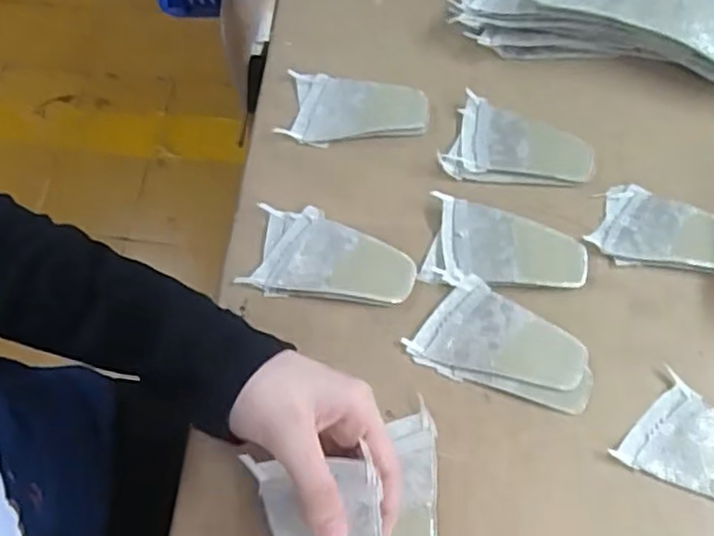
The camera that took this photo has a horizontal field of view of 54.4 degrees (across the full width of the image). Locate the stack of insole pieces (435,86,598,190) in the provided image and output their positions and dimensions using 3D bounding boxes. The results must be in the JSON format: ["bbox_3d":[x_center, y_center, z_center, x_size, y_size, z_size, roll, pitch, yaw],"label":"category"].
[{"bbox_3d":[0.115,-0.083,0.488,0.099,0.005,0.064,18,66,12],"label":"stack of insole pieces"}]

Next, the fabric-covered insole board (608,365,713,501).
[{"bbox_3d":[0.203,0.111,0.390,0.094,0.004,0.061,37,71,19],"label":"fabric-covered insole board"}]

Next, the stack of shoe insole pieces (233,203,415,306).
[{"bbox_3d":[-0.017,-0.009,0.454,0.105,0.011,0.062,5,64,5],"label":"stack of shoe insole pieces"}]

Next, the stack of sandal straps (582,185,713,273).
[{"bbox_3d":[0.206,-0.022,0.453,0.098,0.007,0.057,16,65,11],"label":"stack of sandal straps"}]

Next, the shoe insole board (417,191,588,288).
[{"bbox_3d":[0.096,-0.012,0.449,0.101,0.009,0.059,10,64,8],"label":"shoe insole board"}]

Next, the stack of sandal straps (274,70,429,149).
[{"bbox_3d":[-0.001,-0.113,0.506,0.103,0.007,0.057,10,64,8],"label":"stack of sandal straps"}]

